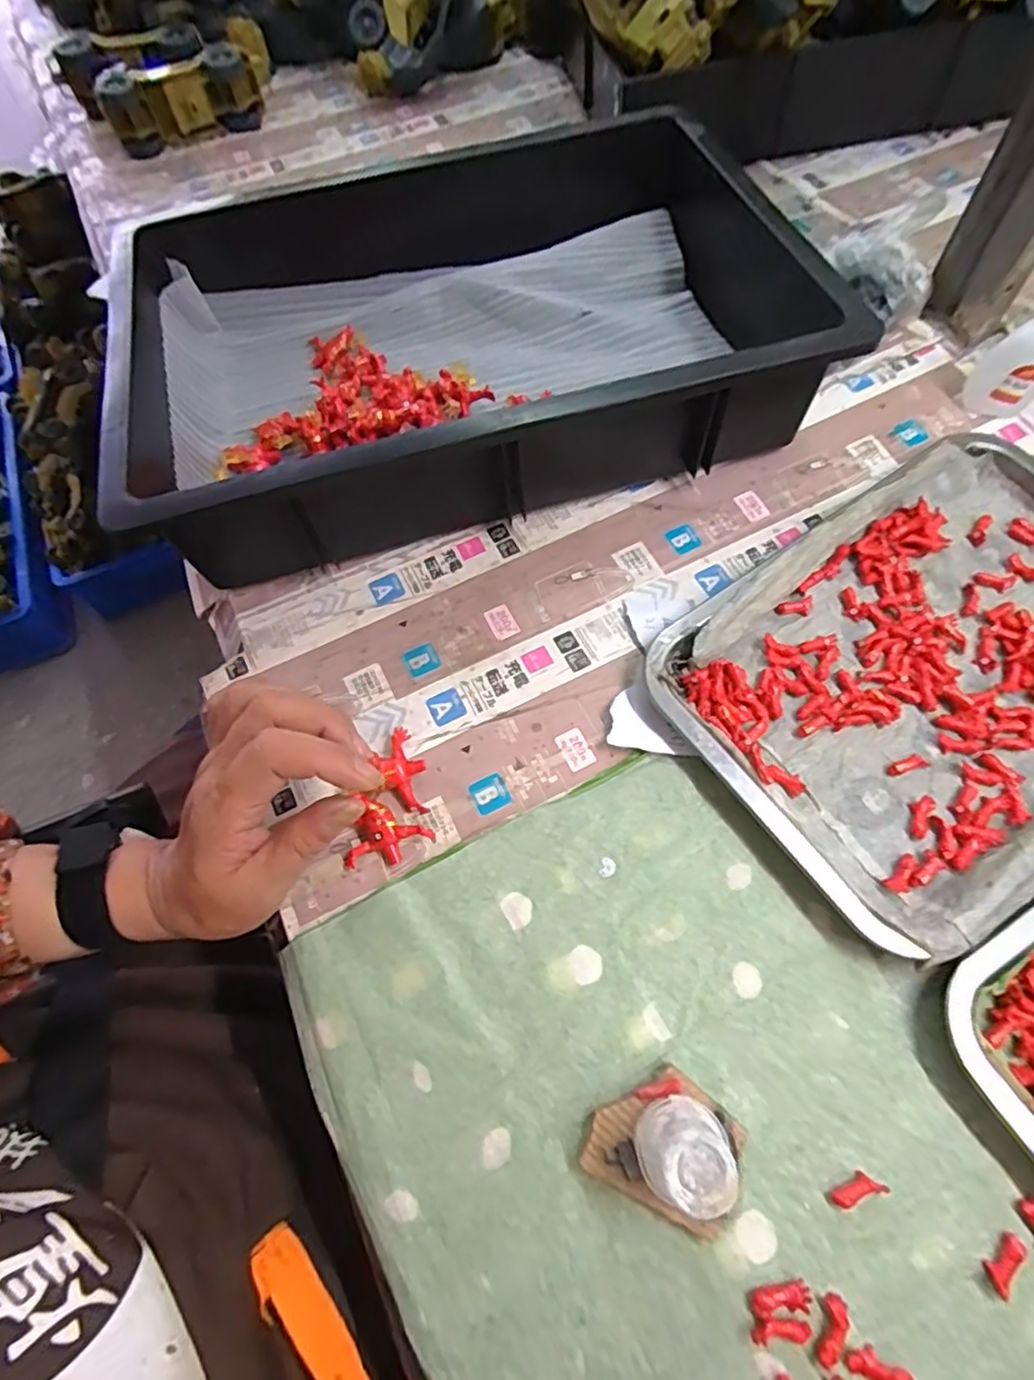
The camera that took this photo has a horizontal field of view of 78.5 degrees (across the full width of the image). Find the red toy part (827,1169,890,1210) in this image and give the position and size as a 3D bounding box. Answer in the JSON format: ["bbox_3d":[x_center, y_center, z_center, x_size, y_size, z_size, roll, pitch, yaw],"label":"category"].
[{"bbox_3d":[0.146,0.215,0.273,0.024,0.007,0.009,-27,66,6],"label":"red toy part"}]

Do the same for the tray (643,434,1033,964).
[{"bbox_3d":[0.251,-0.020,0.366,0.311,0.022,0.210,-34,68,-12],"label":"tray"}]

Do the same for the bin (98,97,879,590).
[{"bbox_3d":[-0.029,-0.258,0.446,0.466,0.097,0.308,-17,66,-5],"label":"bin"}]

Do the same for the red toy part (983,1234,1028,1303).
[{"bbox_3d":[0.202,0.237,0.261,0.022,0.004,0.012,-39,69,-14],"label":"red toy part"}]

